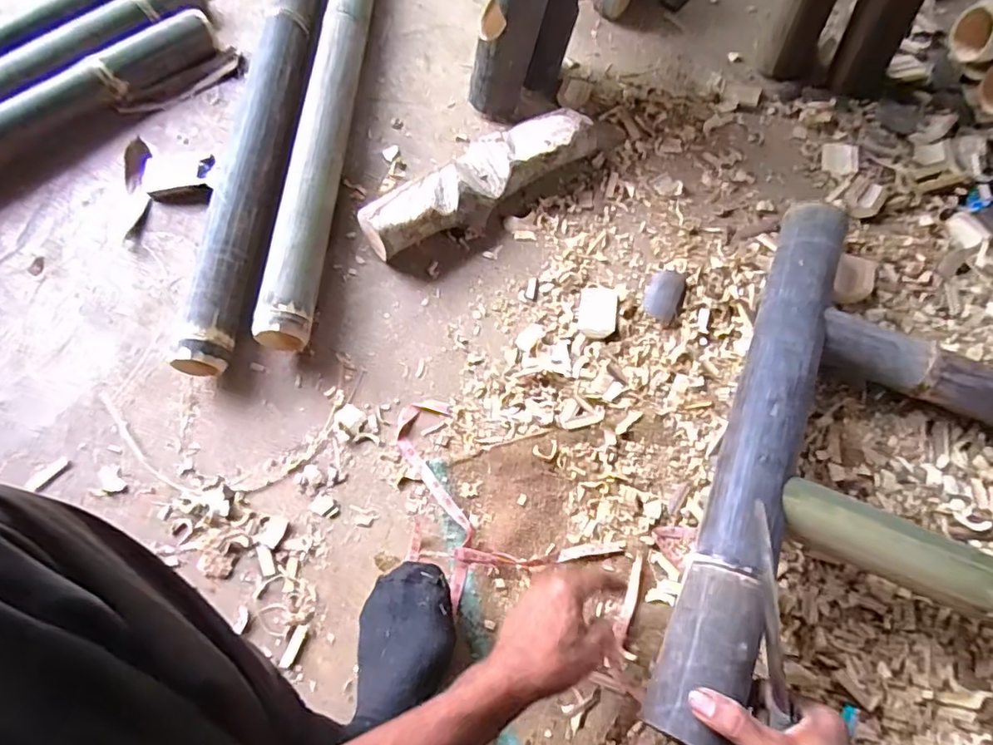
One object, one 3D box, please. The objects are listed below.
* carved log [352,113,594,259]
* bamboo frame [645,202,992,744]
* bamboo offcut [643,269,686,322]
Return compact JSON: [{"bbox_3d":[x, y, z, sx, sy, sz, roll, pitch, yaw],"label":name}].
[{"bbox_3d":[-0.019,-0.255,0.751,0.331,0.061,0.094,-33,71,-11],"label":"carved log"},{"bbox_3d":[0.545,0.170,0.515,0.687,0.113,0.581,22,70,9],"label":"bamboo frame"},{"bbox_3d":[0.213,-0.100,0.712,0.046,0.011,0.070,16,70,7],"label":"bamboo offcut"}]

